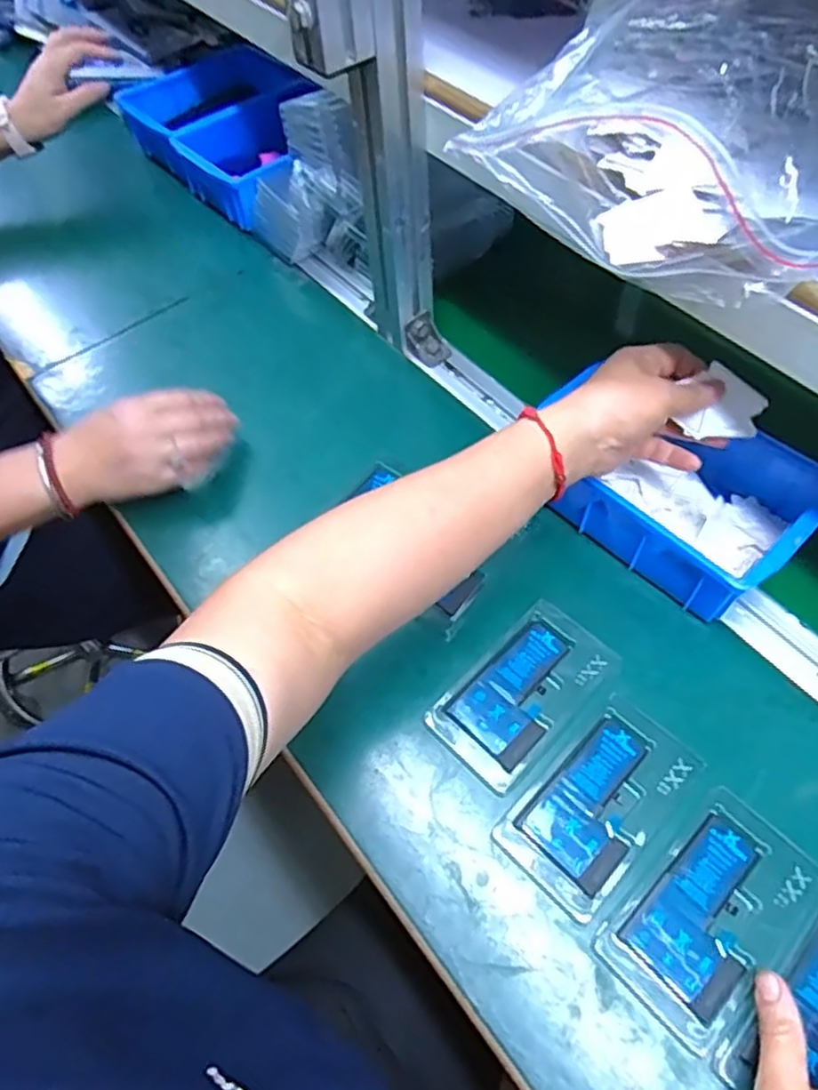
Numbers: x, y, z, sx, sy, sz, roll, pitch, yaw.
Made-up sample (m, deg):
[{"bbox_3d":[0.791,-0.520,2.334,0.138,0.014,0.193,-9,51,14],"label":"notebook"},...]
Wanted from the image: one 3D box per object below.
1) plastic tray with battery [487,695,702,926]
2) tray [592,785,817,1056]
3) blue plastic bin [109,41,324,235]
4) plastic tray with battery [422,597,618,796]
[{"bbox_3d":[0.121,0.161,0.439,0.071,0.008,0.126,39,67,24],"label":"plastic tray with battery"},{"bbox_3d":[0.176,0.212,0.405,0.129,0.010,0.072,-40,64,-21],"label":"tray"},{"bbox_3d":[-0.184,-0.472,0.812,0.188,0.077,0.252,-40,64,-21],"label":"blue plastic bin"},{"bbox_3d":[0.079,0.100,0.481,0.076,0.011,0.127,39,67,24],"label":"plastic tray with battery"}]

